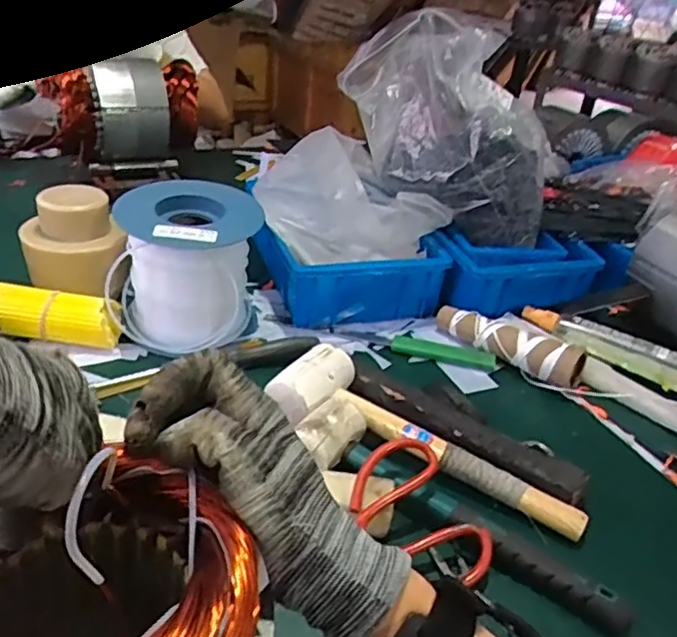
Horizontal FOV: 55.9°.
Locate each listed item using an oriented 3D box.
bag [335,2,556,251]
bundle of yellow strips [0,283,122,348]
[{"bbox_3d":[0.133,-0.238,0.788,0.269,0.224,0.120,13,31,10],"label":"bag"},{"bbox_3d":[-0.291,-0.005,0.665,0.127,0.043,0.047,5,30,-3],"label":"bundle of yellow strips"}]

